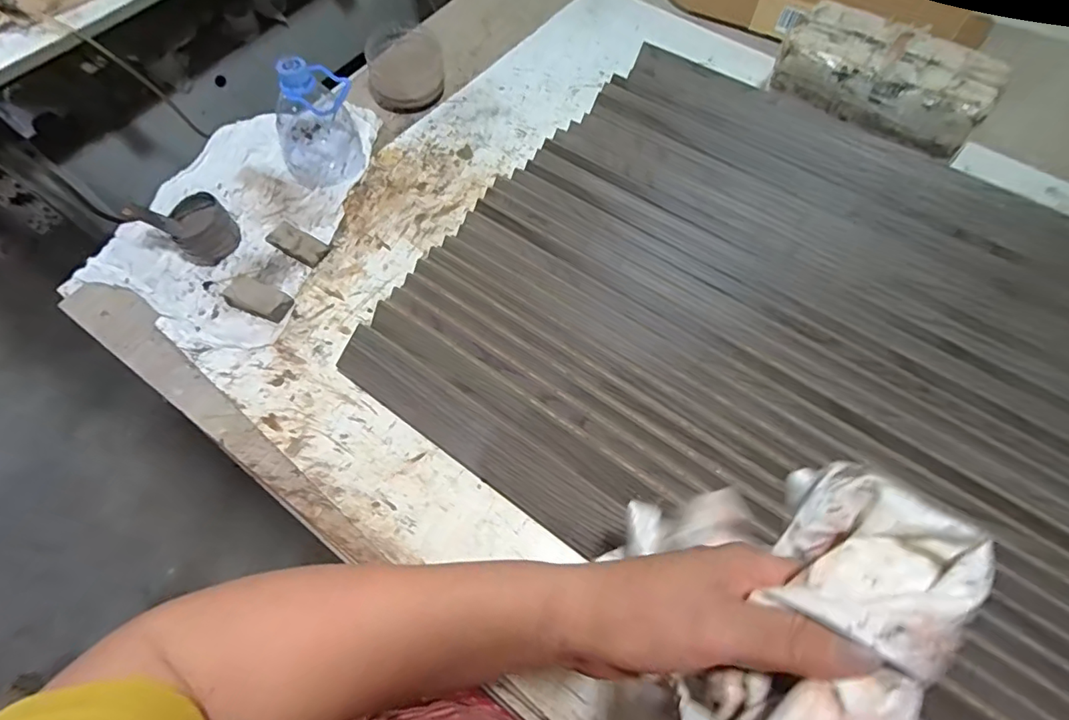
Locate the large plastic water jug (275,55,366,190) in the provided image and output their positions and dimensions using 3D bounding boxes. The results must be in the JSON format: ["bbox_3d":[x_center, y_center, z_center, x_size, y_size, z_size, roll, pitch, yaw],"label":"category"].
[{"bbox_3d":[-0.262,-0.285,0.610,0.099,0.127,0.088,-31,67,-13],"label":"large plastic water jug"}]

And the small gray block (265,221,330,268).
[{"bbox_3d":[-0.275,-0.136,0.597,0.067,0.016,0.032,25,67,13],"label":"small gray block"}]

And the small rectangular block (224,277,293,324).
[{"bbox_3d":[-0.304,-0.068,0.561,0.076,0.019,0.033,22,67,12],"label":"small rectangular block"}]

